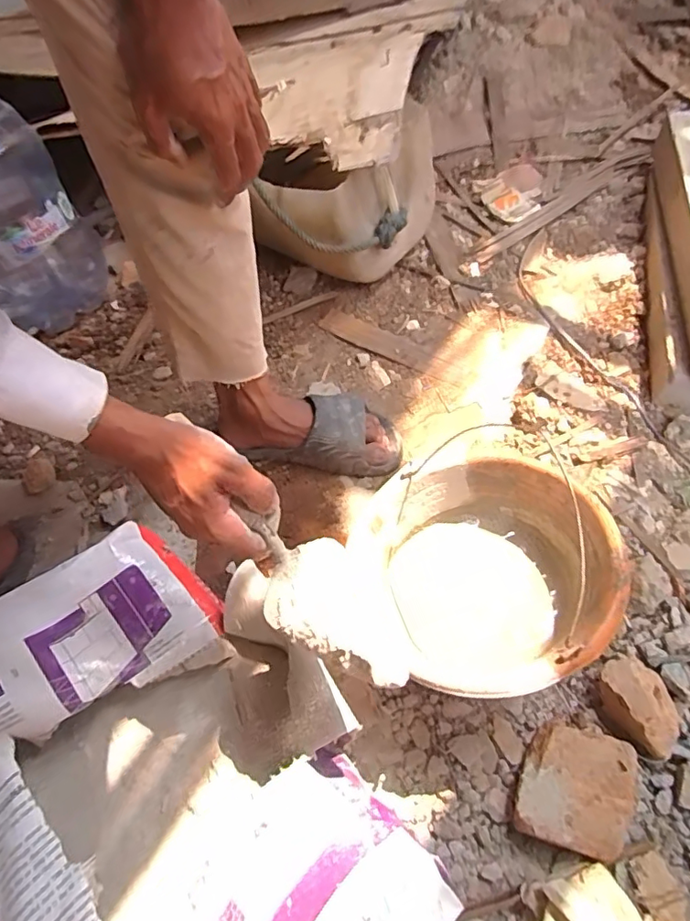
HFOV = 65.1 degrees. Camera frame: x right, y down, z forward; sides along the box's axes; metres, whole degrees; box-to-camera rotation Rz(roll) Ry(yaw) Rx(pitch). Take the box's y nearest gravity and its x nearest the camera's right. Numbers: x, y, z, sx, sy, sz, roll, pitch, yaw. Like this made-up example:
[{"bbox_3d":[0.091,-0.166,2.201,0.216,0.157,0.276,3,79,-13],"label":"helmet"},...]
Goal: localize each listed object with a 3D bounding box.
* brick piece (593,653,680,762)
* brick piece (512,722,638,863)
[{"bbox_3d":[0.306,0.247,0.551,0.073,0.044,0.097,-23,59,-11],"label":"brick piece"},{"bbox_3d":[0.222,0.314,0.522,0.100,0.047,0.109,17,58,16],"label":"brick piece"}]

